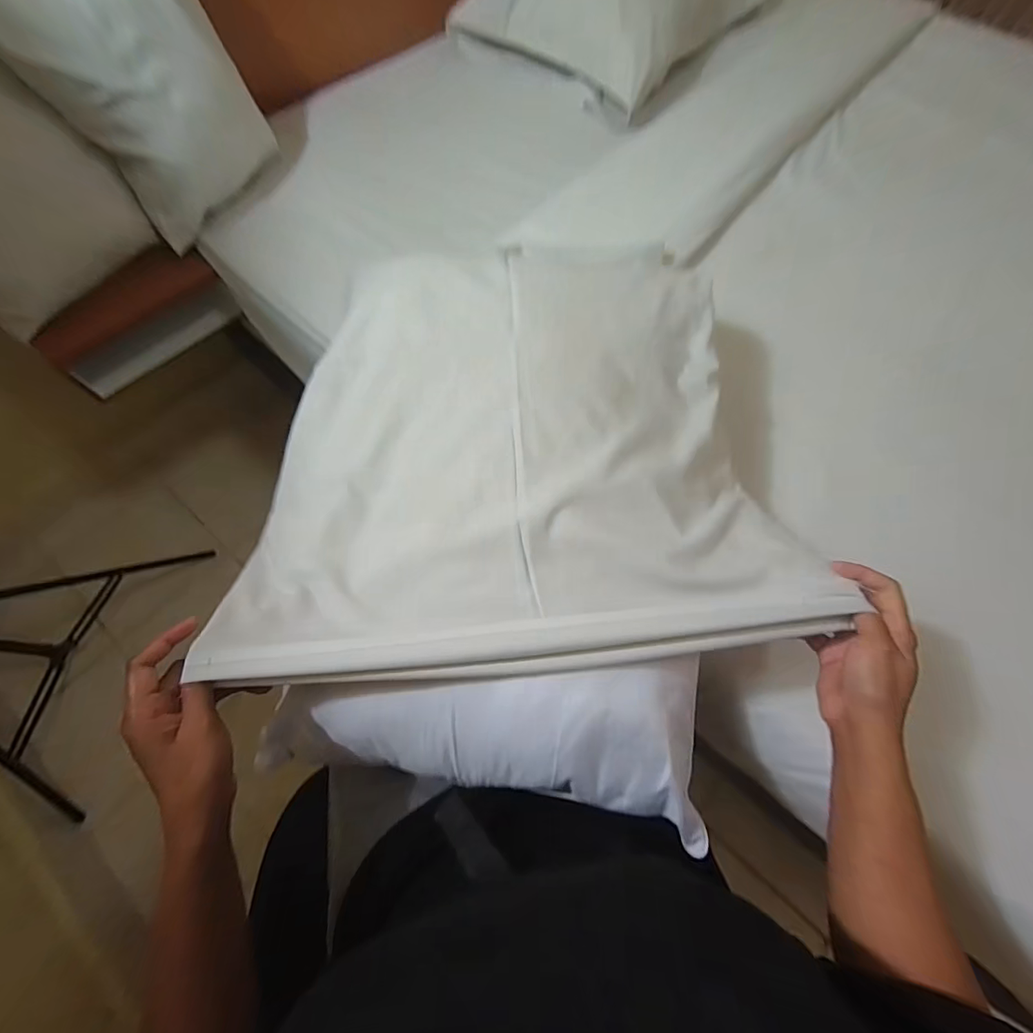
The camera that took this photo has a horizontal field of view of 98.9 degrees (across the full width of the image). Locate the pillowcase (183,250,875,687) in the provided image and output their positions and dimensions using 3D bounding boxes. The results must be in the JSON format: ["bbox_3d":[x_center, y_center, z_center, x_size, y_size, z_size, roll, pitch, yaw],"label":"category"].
[{"bbox_3d":[0.000,-0.088,0.441,0.493,0.063,0.455,-3,67,-2],"label":"pillowcase"}]

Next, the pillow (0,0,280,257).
[{"bbox_3d":[-0.542,-0.667,0.667,0.128,0.304,0.337,11,67,13],"label":"pillow"}]

